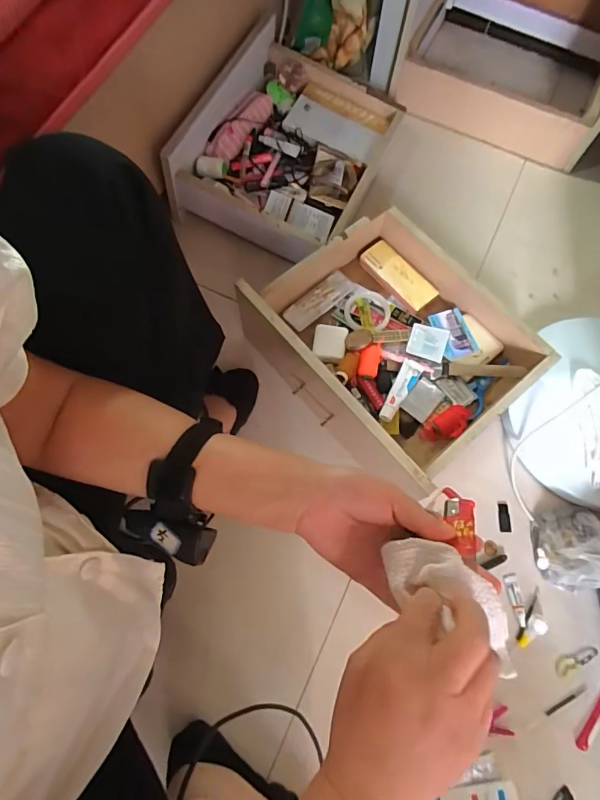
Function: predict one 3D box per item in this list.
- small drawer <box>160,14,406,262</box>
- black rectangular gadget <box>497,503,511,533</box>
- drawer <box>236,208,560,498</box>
[{"bbox_3d":[-0.021,-0.479,0.846,0.323,0.114,0.410,24,72,6],"label":"small drawer"},{"bbox_3d":[0.321,0.184,0.721,0.018,0.004,0.046,-2,71,-3],"label":"black rectangular gadget"},{"bbox_3d":[0.150,-0.092,0.720,0.334,0.152,0.370,-42,78,-14],"label":"drawer"}]

